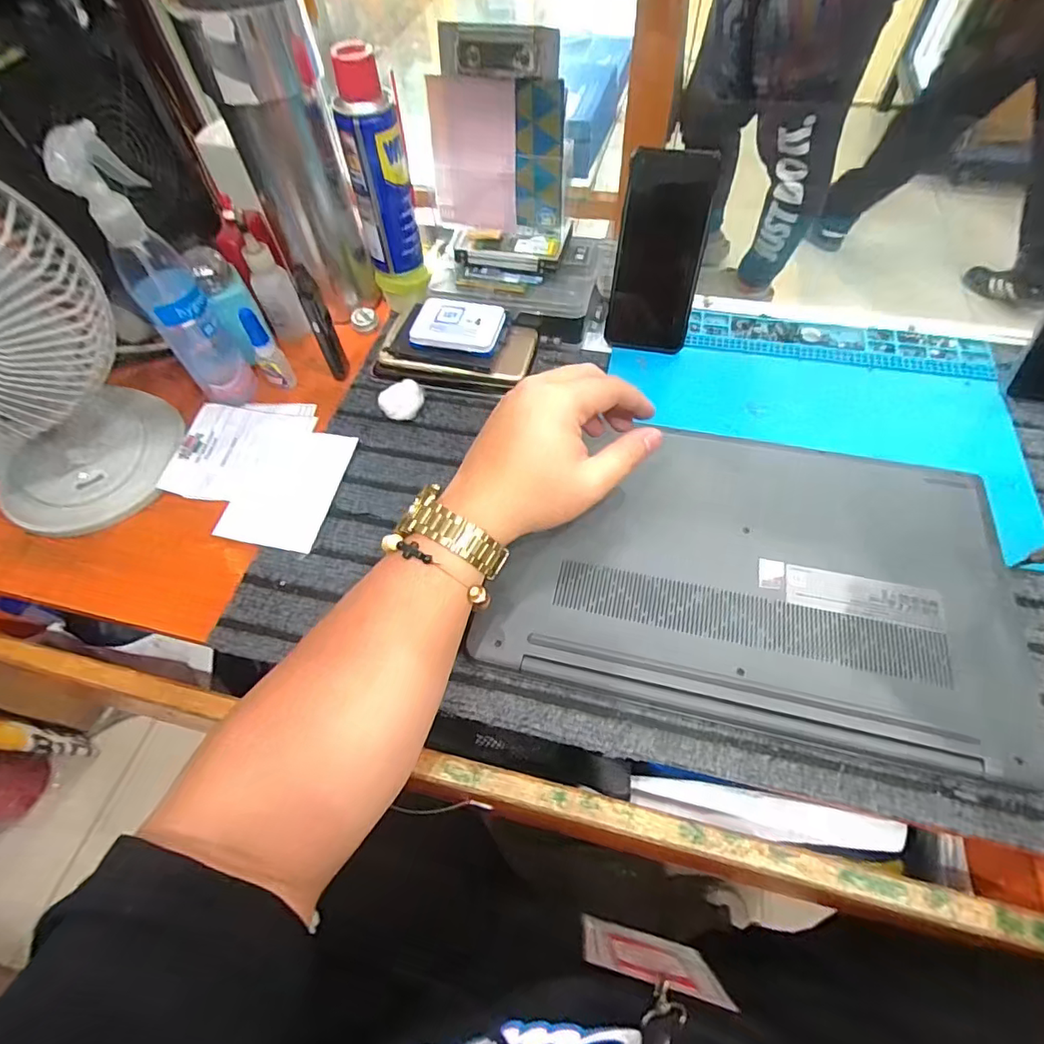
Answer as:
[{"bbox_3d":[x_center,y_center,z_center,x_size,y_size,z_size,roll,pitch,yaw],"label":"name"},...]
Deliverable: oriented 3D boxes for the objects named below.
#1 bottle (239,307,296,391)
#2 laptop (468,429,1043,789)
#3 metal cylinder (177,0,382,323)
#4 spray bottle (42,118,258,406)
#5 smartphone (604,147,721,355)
[{"bbox_3d":[-0.236,-0.158,0.493,0.022,0.077,0.021,-34,63,-17],"label":"bottle"},{"bbox_3d":[0.163,0.032,0.383,0.341,0.031,0.213,11,59,9],"label":"laptop"},{"bbox_3d":[-0.200,-0.334,0.473,0.087,0.286,0.082,-19,59,-9],"label":"metal cylinder"},{"bbox_3d":[-0.290,-0.194,0.433,0.046,0.214,0.053,-23,60,-11],"label":"spray bottle"},{"bbox_3d":[0.124,-0.238,0.482,0.075,0.160,0.014,9,29,8],"label":"smartphone"}]

